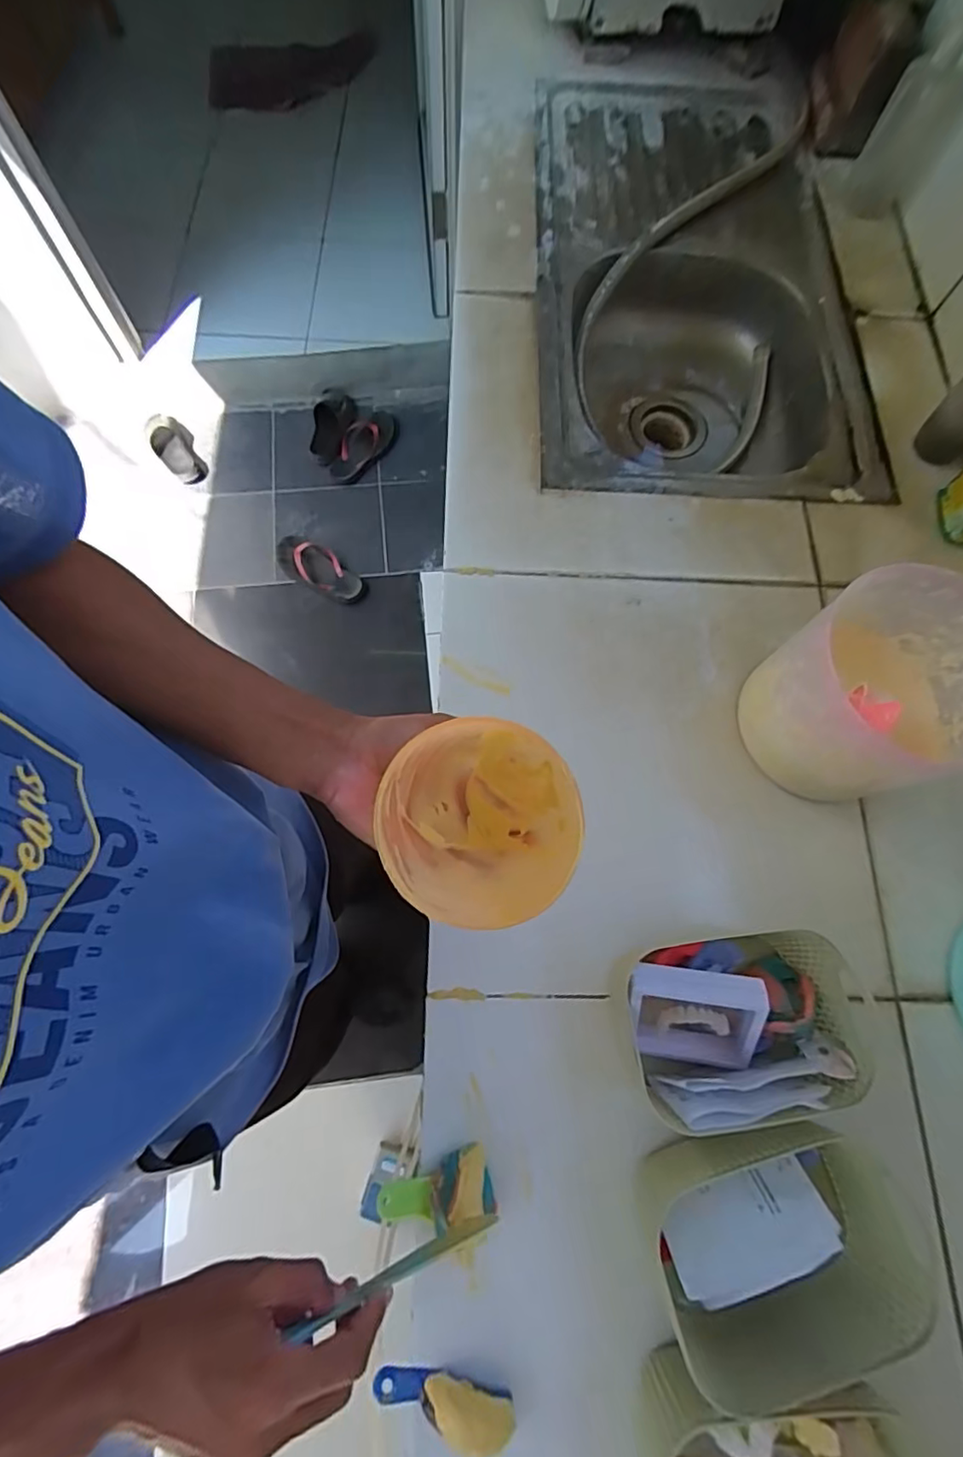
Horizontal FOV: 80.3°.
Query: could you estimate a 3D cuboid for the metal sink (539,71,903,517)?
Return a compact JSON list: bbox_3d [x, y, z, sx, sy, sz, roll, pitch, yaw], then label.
[{"bbox_3d":[0.268,-0.614,0.821,0.399,0.153,0.786,1,72,-2],"label":"metal sink"}]

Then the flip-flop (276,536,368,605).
[{"bbox_3d":[-0.421,-0.422,1.506,0.263,0.040,0.114,25,73,6],"label":"flip-flop"}]

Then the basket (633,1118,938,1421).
[{"bbox_3d":[0.203,0.348,0.399,0.175,0.085,0.121,-13,74,-6],"label":"basket"}]

